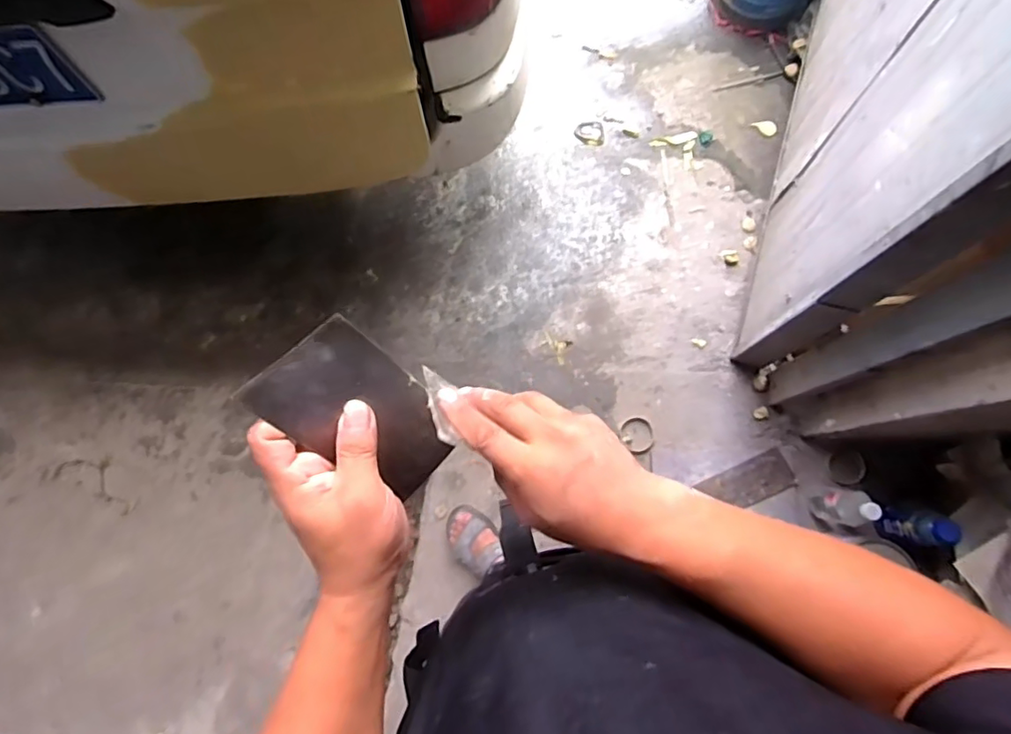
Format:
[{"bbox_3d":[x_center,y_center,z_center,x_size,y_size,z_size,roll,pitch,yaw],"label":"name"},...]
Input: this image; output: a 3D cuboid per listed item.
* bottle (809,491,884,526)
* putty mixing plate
[{"bbox_3d":[0.691,0.291,1.186,0.055,0.230,0.076,-1,79,3],"label":"bottle"},{"bbox_3d":[-0.086,0.030,0.360,0.071,0.004,0.131,-45,126,0],"label":"putty mixing plate"}]

